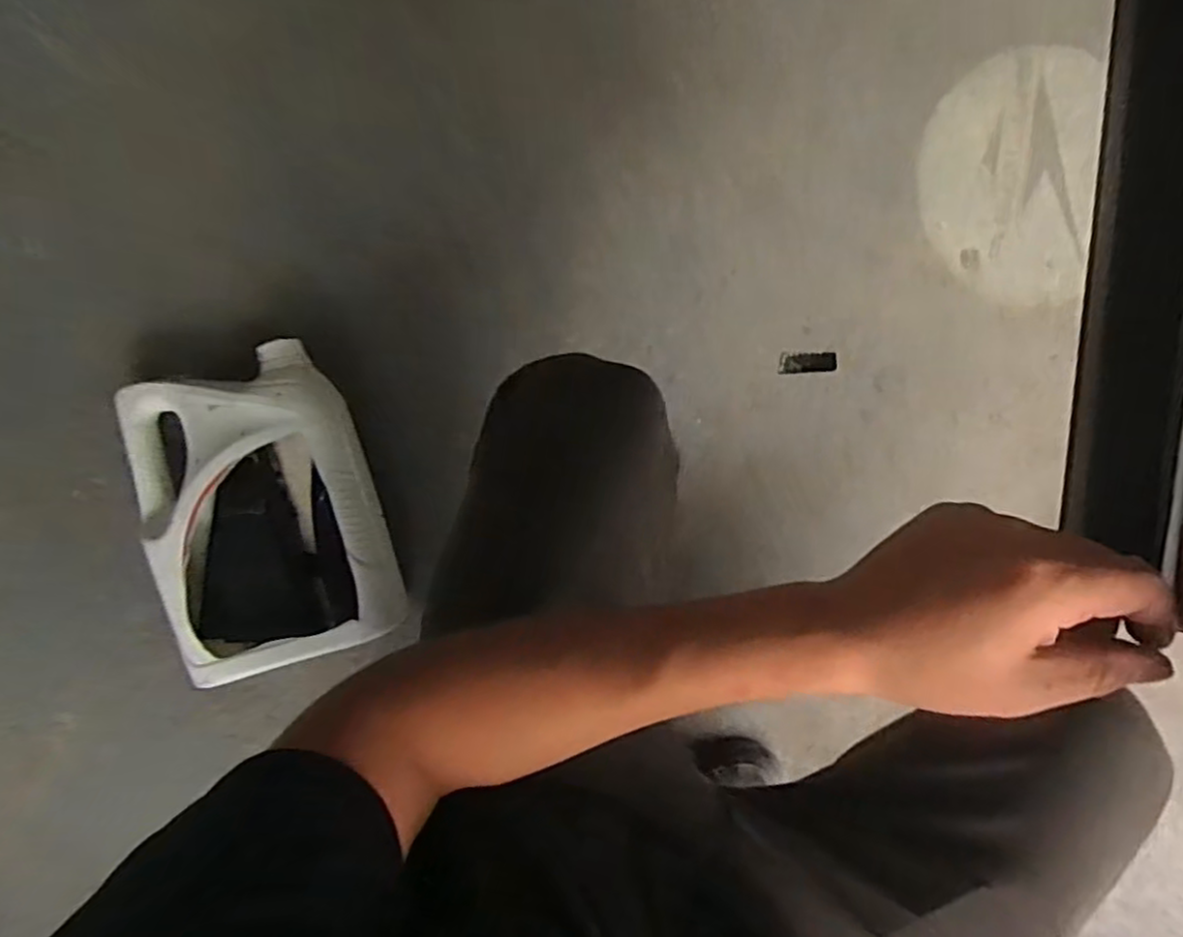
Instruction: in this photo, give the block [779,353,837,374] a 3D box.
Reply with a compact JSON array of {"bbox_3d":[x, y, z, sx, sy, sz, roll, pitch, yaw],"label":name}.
[{"bbox_3d":[0.227,-0.111,0.738,0.062,0.021,0.022,0,96,-1],"label":"block"}]

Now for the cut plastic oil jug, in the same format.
[{"bbox_3d":[-0.317,0.040,0.674,0.203,0.095,0.277,-15,96,1],"label":"cut plastic oil jug"}]

